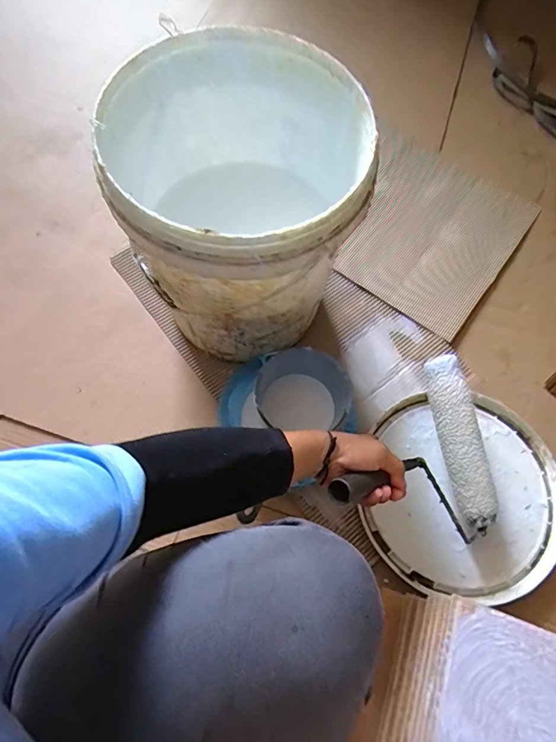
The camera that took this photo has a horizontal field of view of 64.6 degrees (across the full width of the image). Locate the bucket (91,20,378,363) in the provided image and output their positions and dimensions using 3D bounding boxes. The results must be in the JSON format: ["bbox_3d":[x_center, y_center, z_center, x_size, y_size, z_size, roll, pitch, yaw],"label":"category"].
[{"bbox_3d":[-0.047,-0.203,0.608,0.295,0.309,0.301,1,69,-2],"label":"bucket"}]

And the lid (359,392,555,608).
[{"bbox_3d":[0.293,0.190,0.691,0.290,0.032,0.302,1,69,-2],"label":"lid"}]

